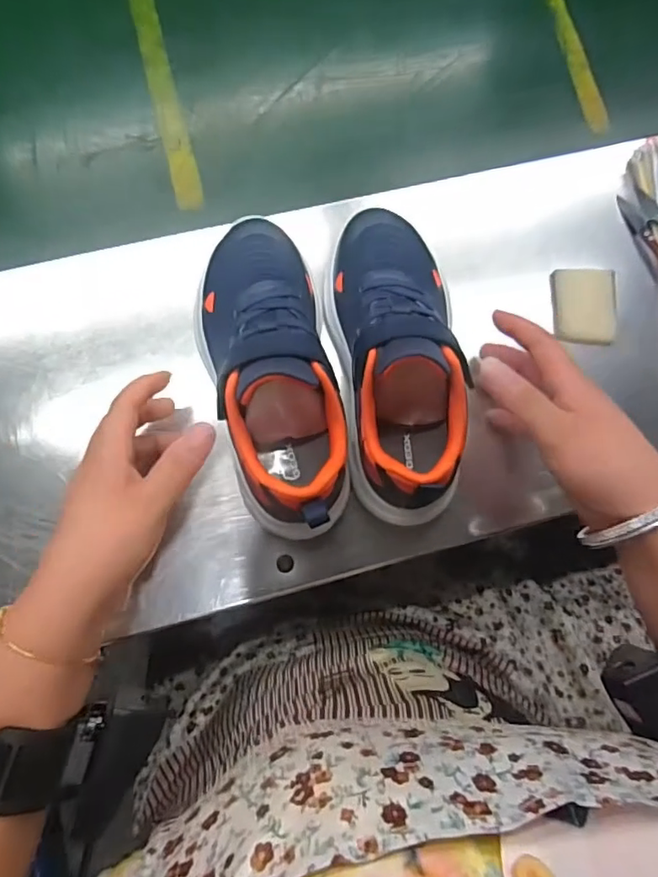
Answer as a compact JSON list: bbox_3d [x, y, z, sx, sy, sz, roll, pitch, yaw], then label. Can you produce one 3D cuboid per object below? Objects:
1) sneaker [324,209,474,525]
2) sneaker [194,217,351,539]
[{"bbox_3d":[0.048,-0.051,0.360,0.081,0.092,0.201,-6,82,-5],"label":"sneaker"},{"bbox_3d":[-0.032,-0.044,0.351,0.085,0.093,0.208,-13,83,-6],"label":"sneaker"}]

